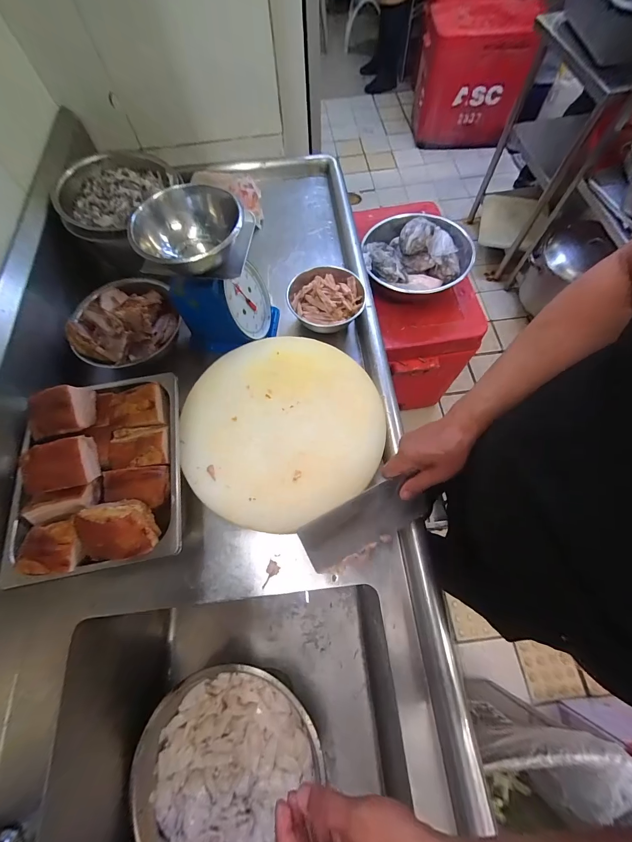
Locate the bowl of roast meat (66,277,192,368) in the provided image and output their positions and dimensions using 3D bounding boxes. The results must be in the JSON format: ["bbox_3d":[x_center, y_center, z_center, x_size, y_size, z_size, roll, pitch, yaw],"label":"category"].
[{"bbox_3d":[-0.402,-0.208,0.659,0.191,0.096,0.210,-1,67,2],"label":"bowl of roast meat"}]

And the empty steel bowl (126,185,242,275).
[{"bbox_3d":[-0.191,-0.290,0.488,0.159,0.073,0.155,-1,67,2],"label":"empty steel bowl"}]

